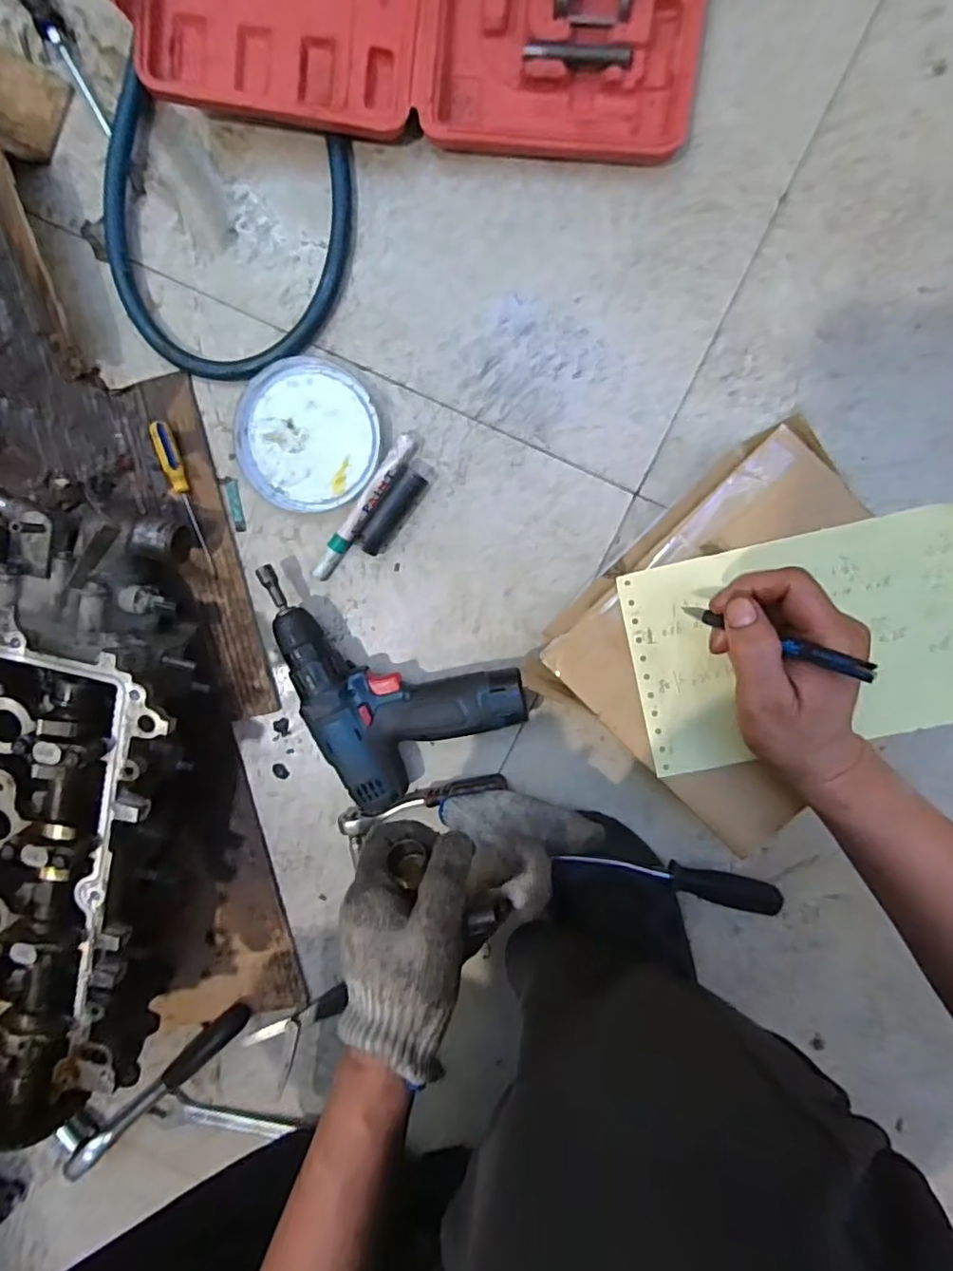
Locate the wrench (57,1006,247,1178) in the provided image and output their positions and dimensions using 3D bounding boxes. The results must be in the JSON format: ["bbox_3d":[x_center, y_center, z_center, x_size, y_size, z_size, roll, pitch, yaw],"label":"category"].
[{"bbox_3d":[-0.311,0.440,0.582,0.246,0.045,0.045,-38,93,9],"label":"wrench"}]

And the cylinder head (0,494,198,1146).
[{"bbox_3d":[-0.339,0.134,0.485,0.198,0.145,0.462,12,99,4],"label":"cylinder head"}]

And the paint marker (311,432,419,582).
[{"bbox_3d":[-0.093,-0.106,0.503,0.020,0.016,0.143,36,100,0],"label":"paint marker"}]

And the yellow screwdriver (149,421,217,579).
[{"bbox_3d":[-0.246,-0.115,0.510,0.015,0.012,0.132,-19,96,8],"label":"yellow screwdriver"}]

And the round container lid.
[{"bbox_3d":[-0.142,-0.167,0.503,0.117,0.010,0.119,1,98,5],"label":"round container lid"}]

